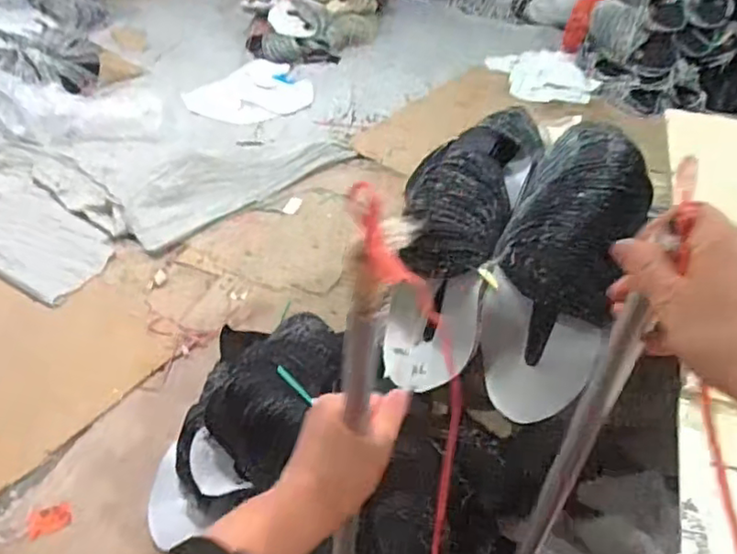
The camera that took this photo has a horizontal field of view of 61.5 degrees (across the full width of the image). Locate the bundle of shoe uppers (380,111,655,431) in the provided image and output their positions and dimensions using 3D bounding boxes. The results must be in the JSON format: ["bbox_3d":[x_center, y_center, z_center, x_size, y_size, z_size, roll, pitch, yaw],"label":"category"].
[{"bbox_3d":[0.238,-0.031,1.025,0.371,0.485,0.180,12,3,23],"label":"bundle of shoe uppers"}]

